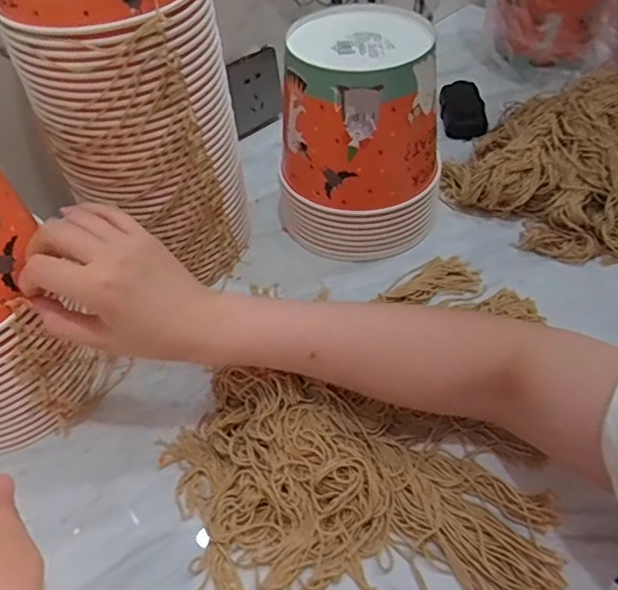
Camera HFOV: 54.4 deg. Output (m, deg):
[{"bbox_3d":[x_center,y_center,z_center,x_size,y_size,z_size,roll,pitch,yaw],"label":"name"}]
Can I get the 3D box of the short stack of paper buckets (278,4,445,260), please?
[{"bbox_3d":[0.049,-0.152,0.584,0.151,0.188,0.134,-3,48,1],"label":"short stack of paper buckets"}]

